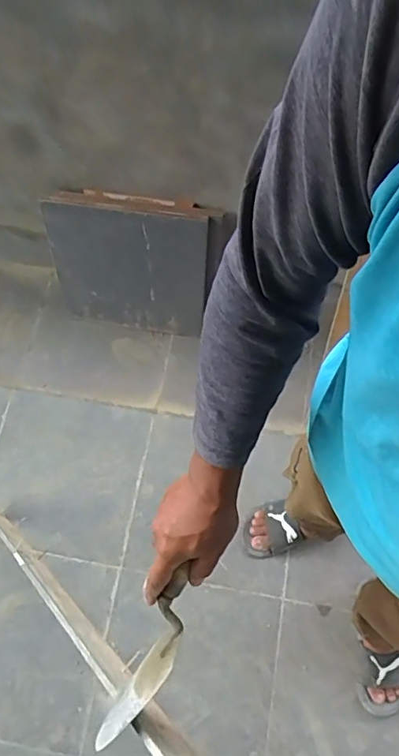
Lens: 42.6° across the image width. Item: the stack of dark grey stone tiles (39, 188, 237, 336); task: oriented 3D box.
[{"bbox_3d":[-0.167,-0.290,1.354,0.447,0.444,0.053,7,53,-3],"label":"stack of dark grey stone tiles"}]

